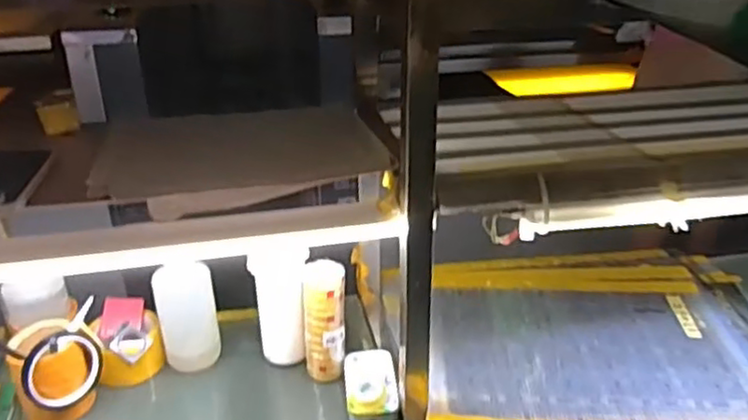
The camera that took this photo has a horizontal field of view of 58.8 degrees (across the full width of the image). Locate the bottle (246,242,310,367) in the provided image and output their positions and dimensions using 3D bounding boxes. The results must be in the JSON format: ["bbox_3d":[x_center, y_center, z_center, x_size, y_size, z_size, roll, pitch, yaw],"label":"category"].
[{"bbox_3d":[-0.128,0.140,0.889,0.066,0.147,0.062,-5,31,-13],"label":"bottle"}]

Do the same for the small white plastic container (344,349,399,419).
[{"bbox_3d":[-0.004,0.227,0.873,0.065,0.031,0.125,-2,27,-4],"label":"small white plastic container"}]

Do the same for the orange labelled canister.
[{"bbox_3d":[-0.065,0.148,0.875,0.053,0.155,0.054,1,30,-5],"label":"orange labelled canister"}]

